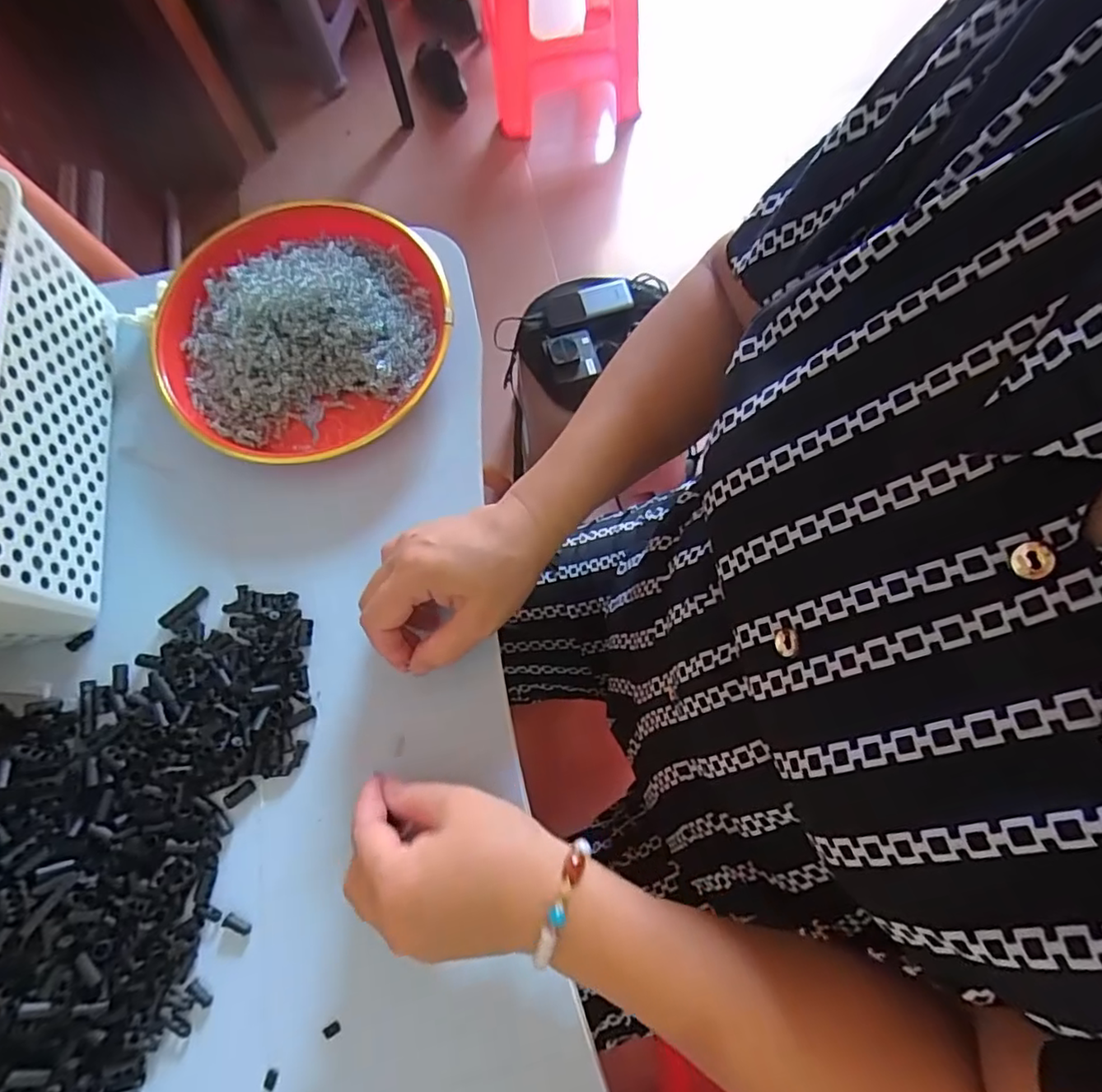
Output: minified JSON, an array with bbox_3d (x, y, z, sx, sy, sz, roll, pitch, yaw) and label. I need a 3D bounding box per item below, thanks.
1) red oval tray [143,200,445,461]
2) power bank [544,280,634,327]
[{"bbox_3d":[-0.185,-0.163,0.458,0.221,0.057,0.214,-37,75,-9],"label":"red oval tray"},{"bbox_3d":[0.059,-0.371,0.905,0.133,0.016,0.050,-12,72,-2],"label":"power bank"}]

